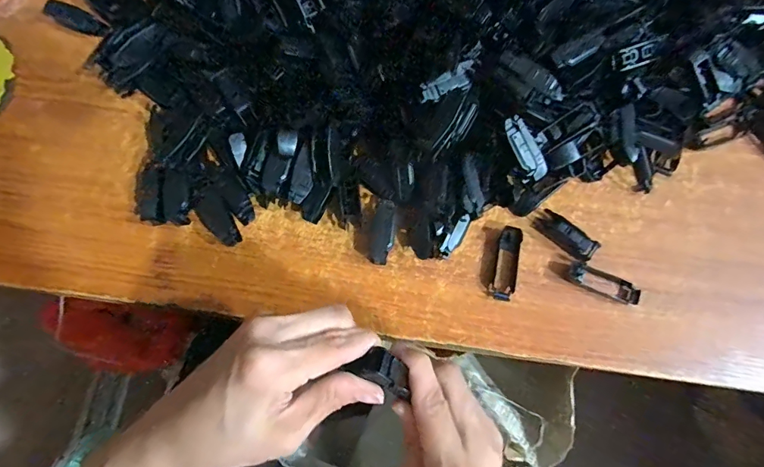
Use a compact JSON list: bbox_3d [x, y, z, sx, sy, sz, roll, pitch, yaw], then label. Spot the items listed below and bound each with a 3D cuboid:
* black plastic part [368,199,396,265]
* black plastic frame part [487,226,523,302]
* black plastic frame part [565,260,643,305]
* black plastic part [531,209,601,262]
[{"bbox_3d":[0.000,-0.001,0.327,0.018,0.015,0.049,8,77,1],"label":"black plastic part"},{"bbox_3d":[0.096,0.023,0.327,0.018,0.012,0.056,14,77,2],"label":"black plastic frame part"},{"bbox_3d":[0.170,0.038,0.326,0.056,0.009,0.020,22,77,4],"label":"black plastic frame part"},{"bbox_3d":[0.142,0.002,0.331,0.049,0.017,0.017,40,79,8],"label":"black plastic part"}]

